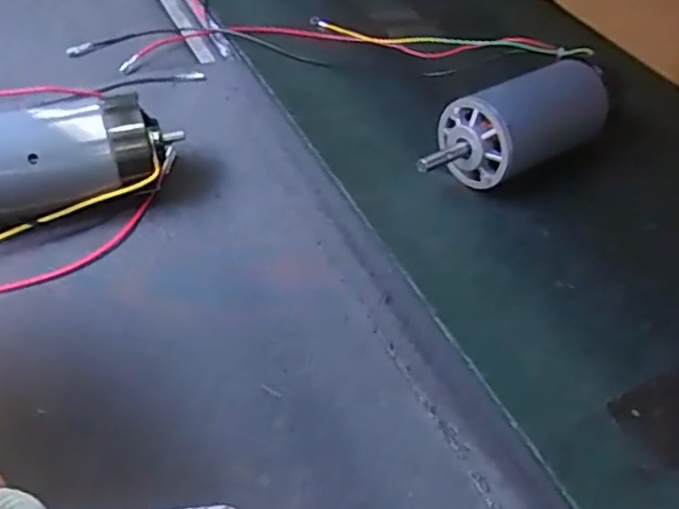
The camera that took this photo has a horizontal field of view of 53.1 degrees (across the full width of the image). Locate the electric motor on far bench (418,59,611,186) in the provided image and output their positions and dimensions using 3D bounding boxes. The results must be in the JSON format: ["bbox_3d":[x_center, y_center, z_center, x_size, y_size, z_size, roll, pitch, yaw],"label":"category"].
[{"bbox_3d":[0.144,-0.105,0.562,0.191,0.070,0.071,-27,52,-28],"label":"electric motor on far bench"}]

